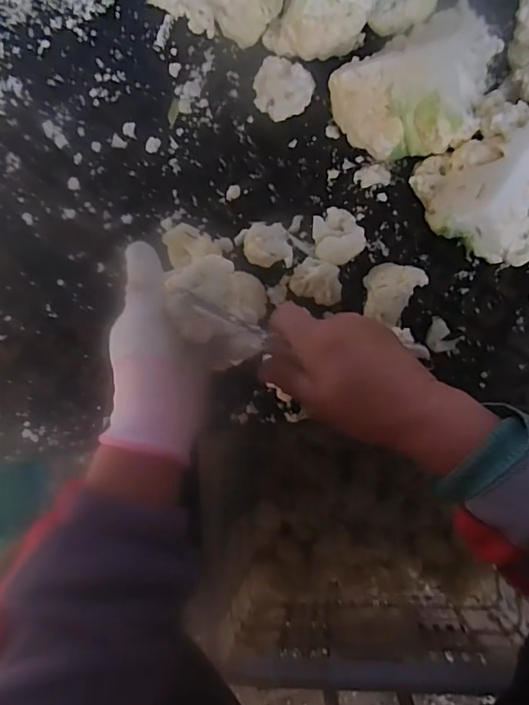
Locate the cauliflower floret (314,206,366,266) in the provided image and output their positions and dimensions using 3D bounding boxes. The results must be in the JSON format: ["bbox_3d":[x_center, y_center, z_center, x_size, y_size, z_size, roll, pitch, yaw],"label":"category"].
[{"bbox_3d":[0.061,-0.096,0.412,0.040,0.036,0.049,-10,82,5],"label":"cauliflower floret"}]

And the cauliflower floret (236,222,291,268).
[{"bbox_3d":[-0.001,-0.090,0.421,0.048,0.029,0.041,-5,82,5],"label":"cauliflower floret"}]

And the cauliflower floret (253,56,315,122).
[{"bbox_3d":[0.017,-0.225,0.426,0.051,0.043,0.037,-5,82,5],"label":"cauliflower floret"}]

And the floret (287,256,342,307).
[{"bbox_3d":[0.045,-0.059,0.414,0.043,0.028,0.030,24,86,9],"label":"floret"}]

